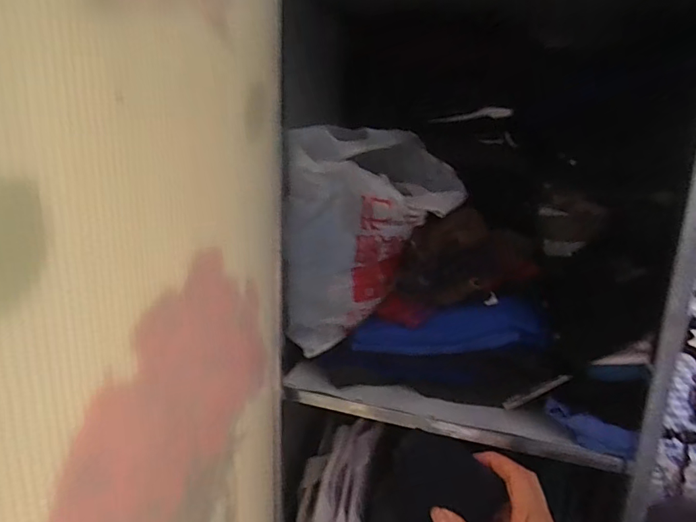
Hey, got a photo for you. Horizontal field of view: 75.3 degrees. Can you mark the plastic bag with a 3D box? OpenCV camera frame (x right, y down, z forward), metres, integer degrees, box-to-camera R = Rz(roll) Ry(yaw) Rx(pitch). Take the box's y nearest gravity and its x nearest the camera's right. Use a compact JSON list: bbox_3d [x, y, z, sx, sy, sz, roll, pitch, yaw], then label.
[{"bbox_3d":[0.041,-0.036,0.625,0.231,0.271,0.129,-11,19,-43],"label":"plastic bag"}]

